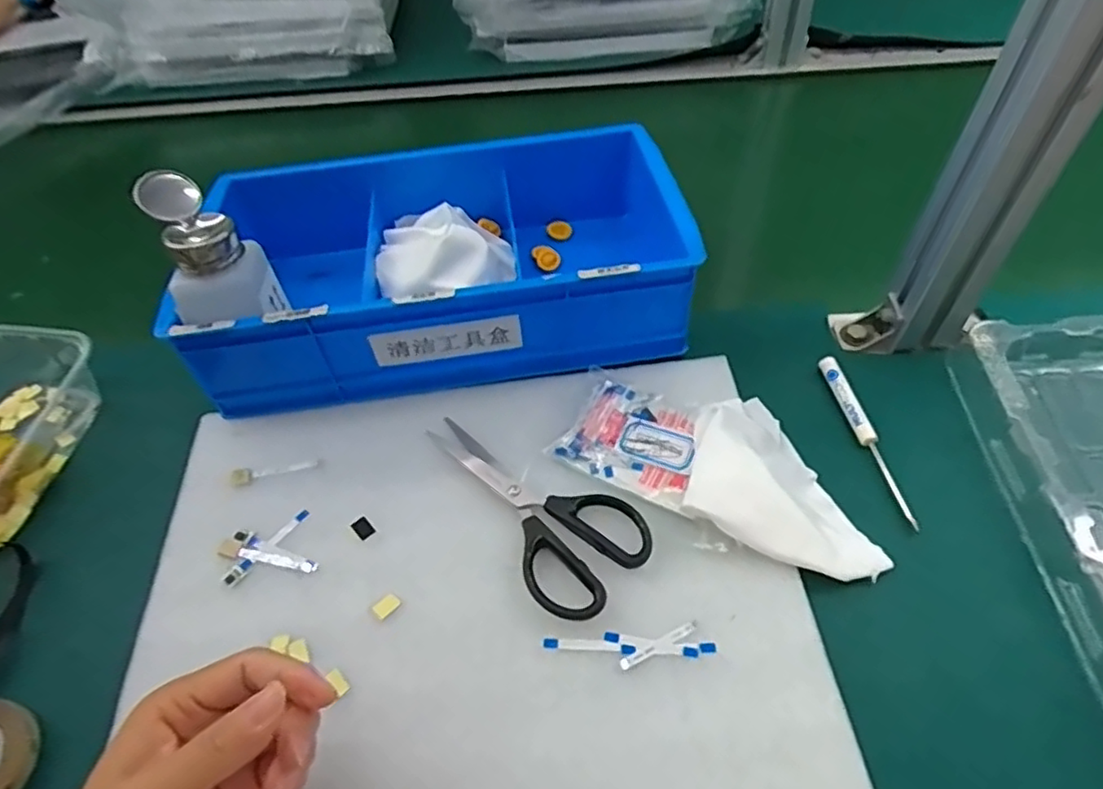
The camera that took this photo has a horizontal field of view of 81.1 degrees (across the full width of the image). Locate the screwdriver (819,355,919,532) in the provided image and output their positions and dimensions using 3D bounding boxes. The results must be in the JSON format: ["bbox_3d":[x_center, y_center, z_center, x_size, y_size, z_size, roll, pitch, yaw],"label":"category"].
[{"bbox_3d":[0.208,0.027,0.419,0.015,0.012,0.123,-13,56,-4],"label":"screwdriver"}]

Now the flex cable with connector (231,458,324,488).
[{"bbox_3d":[-0.185,0.052,0.429,0.061,0.004,0.014,-6,55,1],"label":"flex cable with connector"}]

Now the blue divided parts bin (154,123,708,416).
[{"bbox_3d":[-0.078,-0.110,0.500,0.344,0.101,0.221,-6,55,1],"label":"blue divided parts bin"}]

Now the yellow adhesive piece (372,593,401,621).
[{"bbox_3d":[-0.094,0.120,0.366,0.014,0.004,0.009,-35,60,-18],"label":"yellow adhesive piece"}]

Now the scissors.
[{"bbox_3d":[-0.016,0.061,0.393,0.072,0.011,0.157,-40,61,-20],"label":"scissors"}]

